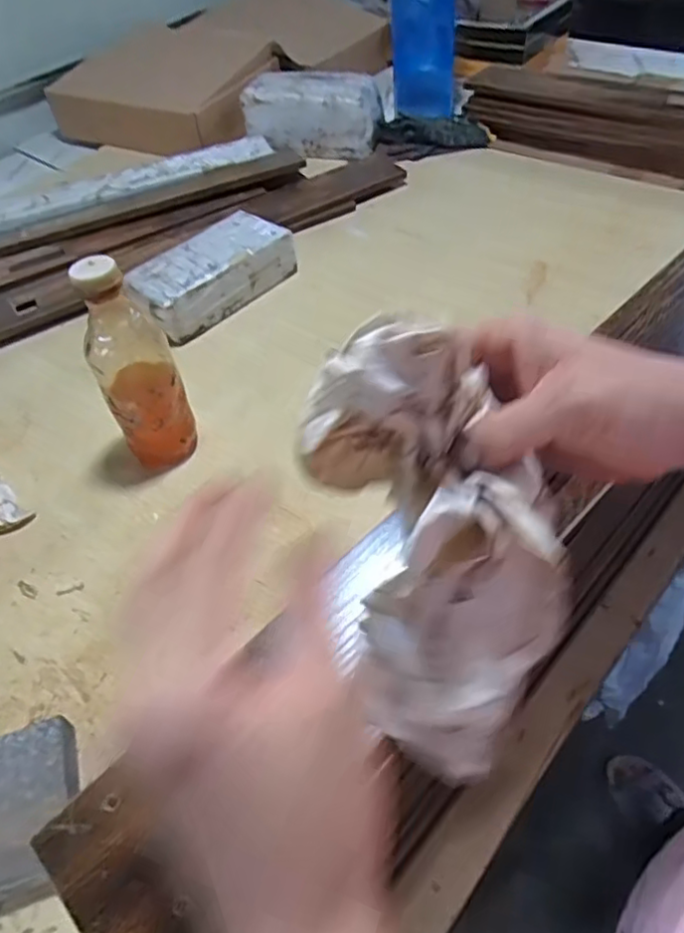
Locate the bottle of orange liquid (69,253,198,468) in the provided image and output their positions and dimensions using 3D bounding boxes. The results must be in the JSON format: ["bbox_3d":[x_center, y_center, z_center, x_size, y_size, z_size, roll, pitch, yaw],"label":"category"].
[{"bbox_3d":[-0.187,-0.084,0.586,0.068,0.199,0.061,-21,52,-13],"label":"bottle of orange liquid"}]

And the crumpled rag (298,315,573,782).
[{"bbox_3d":[0.042,0.038,0.275,0.086,0.196,0.056,-15,15,-8],"label":"crumpled rag"}]

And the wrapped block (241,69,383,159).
[{"bbox_3d":[-0.047,-0.600,1.077,0.227,0.084,0.107,18,54,19],"label":"wrapped block"}]

